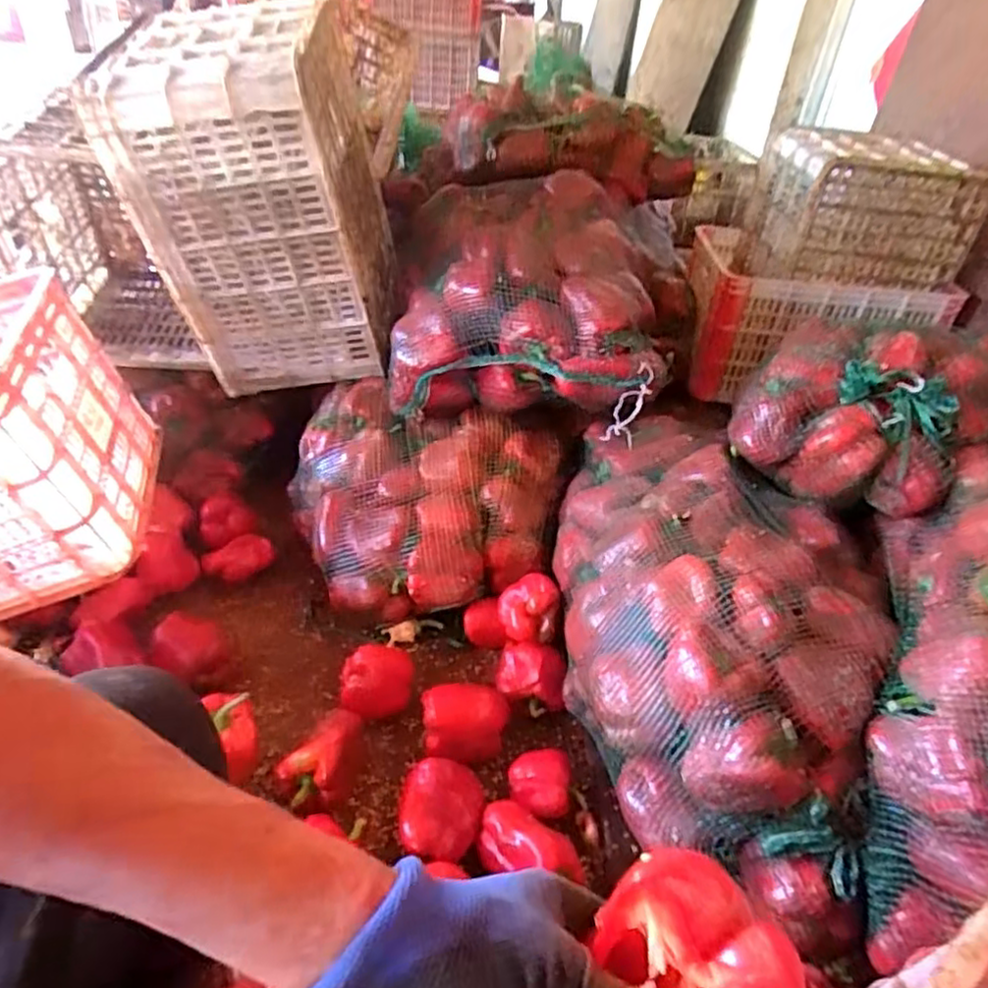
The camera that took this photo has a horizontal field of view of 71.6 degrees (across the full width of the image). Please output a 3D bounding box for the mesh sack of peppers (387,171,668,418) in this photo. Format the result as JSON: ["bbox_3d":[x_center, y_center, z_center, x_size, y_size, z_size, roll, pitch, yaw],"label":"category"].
[{"bbox_3d":[0.047,-0.351,1.181,0.450,0.244,0.506,8,37,1],"label":"mesh sack of peppers"}]

